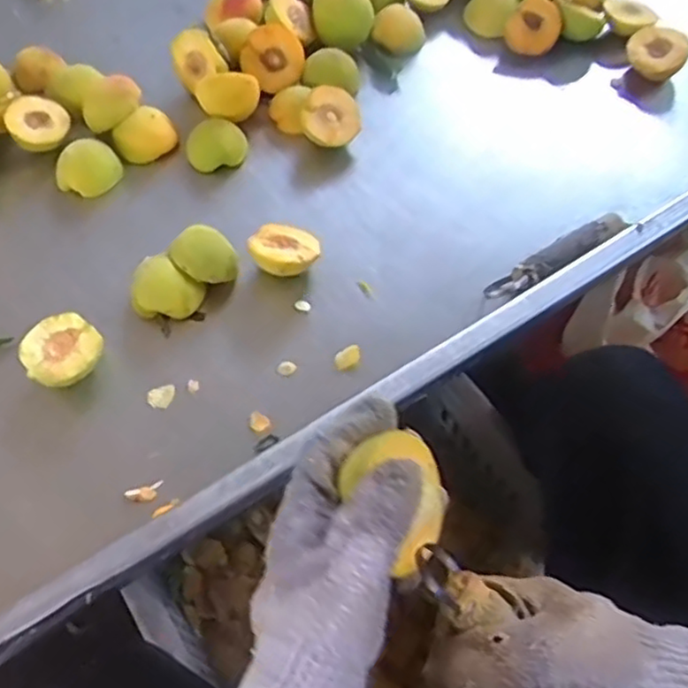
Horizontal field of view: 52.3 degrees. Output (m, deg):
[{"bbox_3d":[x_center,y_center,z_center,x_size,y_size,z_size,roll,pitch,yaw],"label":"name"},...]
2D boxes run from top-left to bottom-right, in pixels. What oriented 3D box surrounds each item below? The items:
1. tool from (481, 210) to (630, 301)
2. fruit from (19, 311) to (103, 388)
[{"bbox_3d":[0.179,-0.073,0.585,0.134,0.020,0.025,-31,63,-4],"label":"tool"},{"bbox_3d":[-0.221,0.008,0.552,0.059,0.024,0.057,0,57,-1],"label":"fruit"}]

